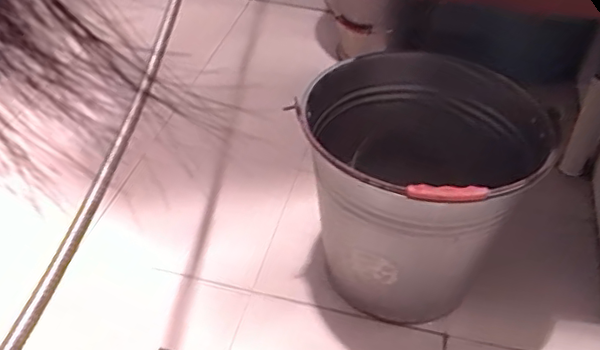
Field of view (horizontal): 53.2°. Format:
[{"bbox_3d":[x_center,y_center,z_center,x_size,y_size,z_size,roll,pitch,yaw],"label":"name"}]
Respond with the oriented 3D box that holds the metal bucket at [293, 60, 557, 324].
[{"bbox_3d":[0.156,0.043,0.857,0.311,0.321,0.279,12,43,8],"label":"metal bucket"}]

